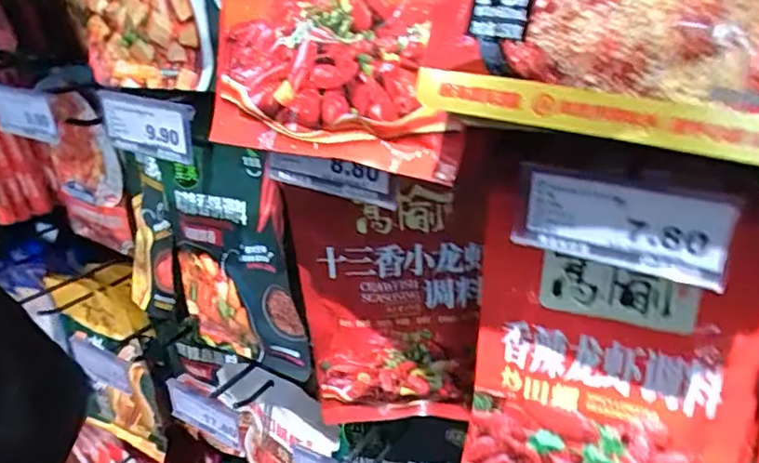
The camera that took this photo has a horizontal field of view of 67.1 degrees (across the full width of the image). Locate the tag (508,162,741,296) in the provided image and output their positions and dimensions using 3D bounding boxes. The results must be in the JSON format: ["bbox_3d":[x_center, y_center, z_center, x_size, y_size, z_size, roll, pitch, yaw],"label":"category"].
[{"bbox_3d":[0.116,-0.003,0.283,0.100,0.043,0.008,15,32,30],"label":"tag"}]

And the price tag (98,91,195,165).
[{"bbox_3d":[-0.181,-0.081,0.443,0.099,0.046,0.007,13,31,27],"label":"price tag"}]

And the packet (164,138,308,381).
[{"bbox_3d":[-0.143,0.027,0.540,0.160,0.222,0.019,16,32,31],"label":"packet"}]

